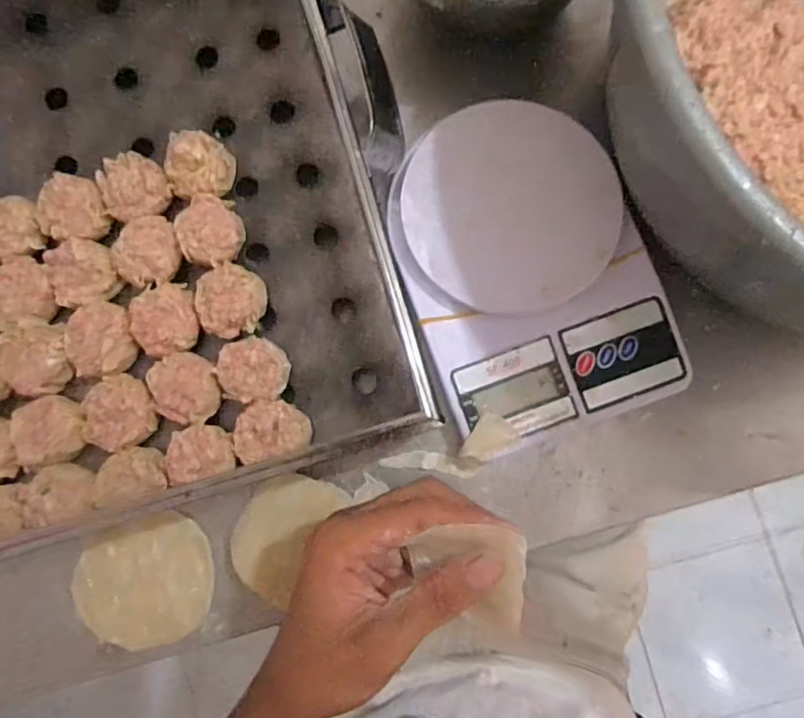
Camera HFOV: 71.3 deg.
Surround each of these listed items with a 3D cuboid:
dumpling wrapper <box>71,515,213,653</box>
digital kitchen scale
[{"bbox_3d":[-0.168,0.146,0.368,0.093,0.006,0.081,-17,84,6],"label":"dumpling wrapper"},{"bbox_3d":[0.079,-0.056,0.350,0.146,0.034,0.200,-21,84,-1],"label":"digital kitchen scale"}]

